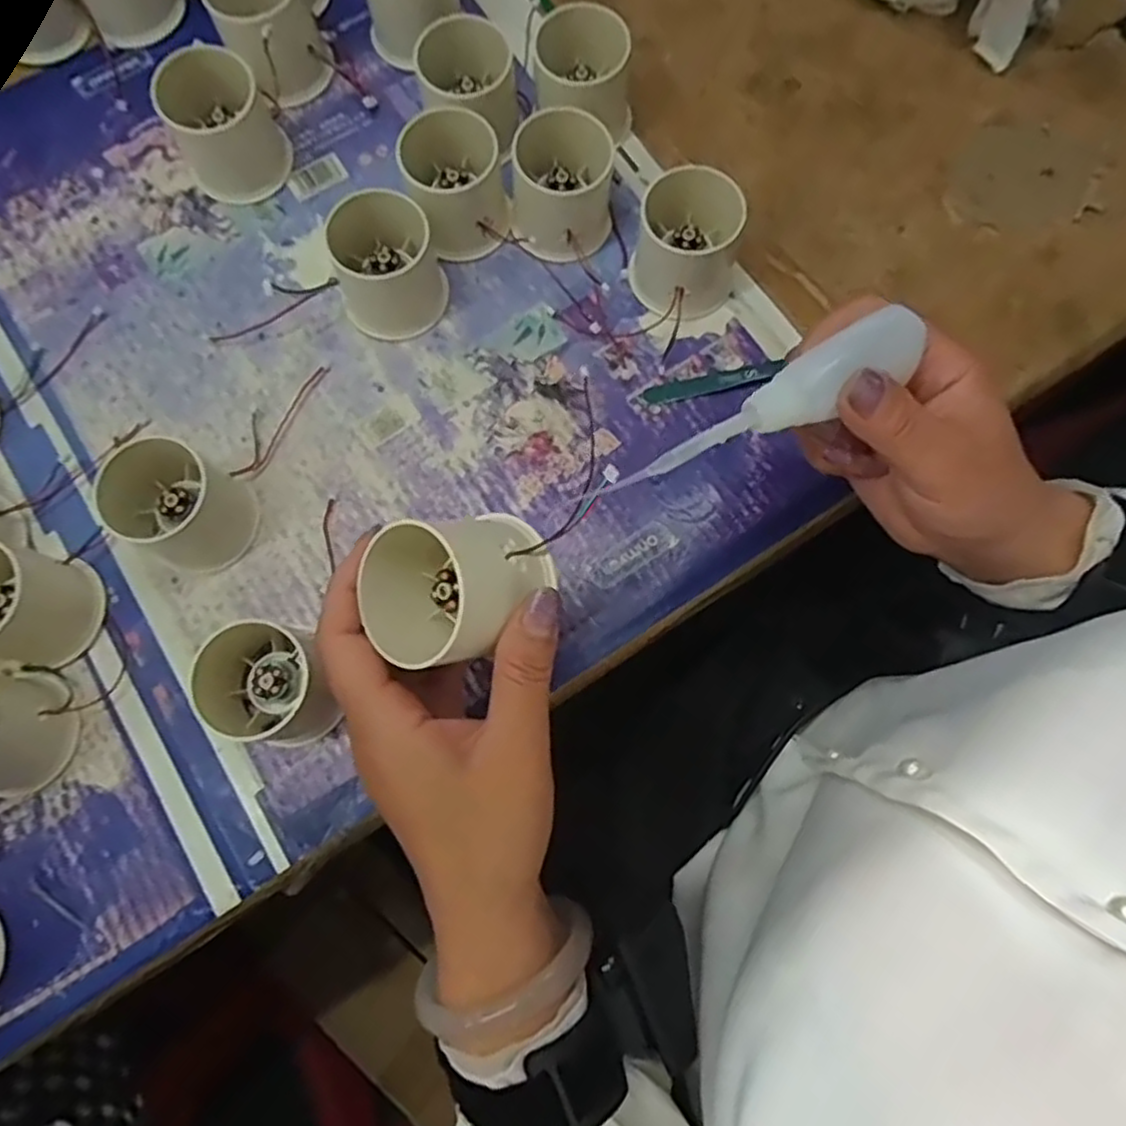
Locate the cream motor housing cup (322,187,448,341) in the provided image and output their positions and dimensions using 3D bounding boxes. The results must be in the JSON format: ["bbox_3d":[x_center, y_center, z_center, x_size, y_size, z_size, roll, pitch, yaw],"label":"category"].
[{"bbox_3d":[-0.091,-0.154,0.365,0.055,0.050,0.053,0,78,1],"label":"cream motor housing cup"}]

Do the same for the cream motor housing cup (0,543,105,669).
[{"bbox_3d":[-0.259,0.017,0.329,0.061,0.045,0.050,11,78,3],"label":"cream motor housing cup"}]

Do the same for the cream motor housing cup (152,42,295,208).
[{"bbox_3d":[-0.181,-0.234,0.376,0.052,0.055,0.048,0,78,1],"label":"cream motor housing cup"}]

